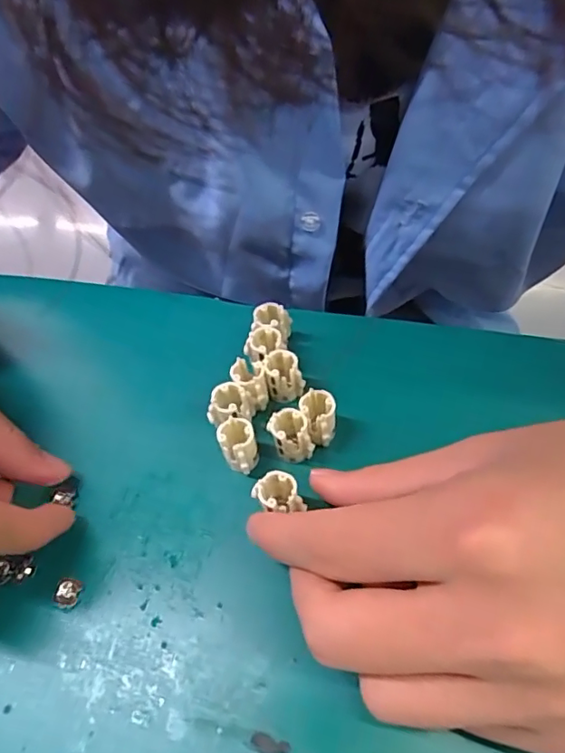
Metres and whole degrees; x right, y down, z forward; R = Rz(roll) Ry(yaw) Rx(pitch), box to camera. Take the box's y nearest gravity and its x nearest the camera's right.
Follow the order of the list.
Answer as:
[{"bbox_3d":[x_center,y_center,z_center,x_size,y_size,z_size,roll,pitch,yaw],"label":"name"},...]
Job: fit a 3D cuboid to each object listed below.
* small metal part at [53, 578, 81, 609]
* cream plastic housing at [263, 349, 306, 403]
[{"bbox_3d":[-0.080,0.080,0.199,0.009,0.004,0.010,8,56,10],"label":"small metal part"},{"bbox_3d":[0.001,0.001,0.236,0.016,0.021,0.016,-4,55,3],"label":"cream plastic housing"}]

